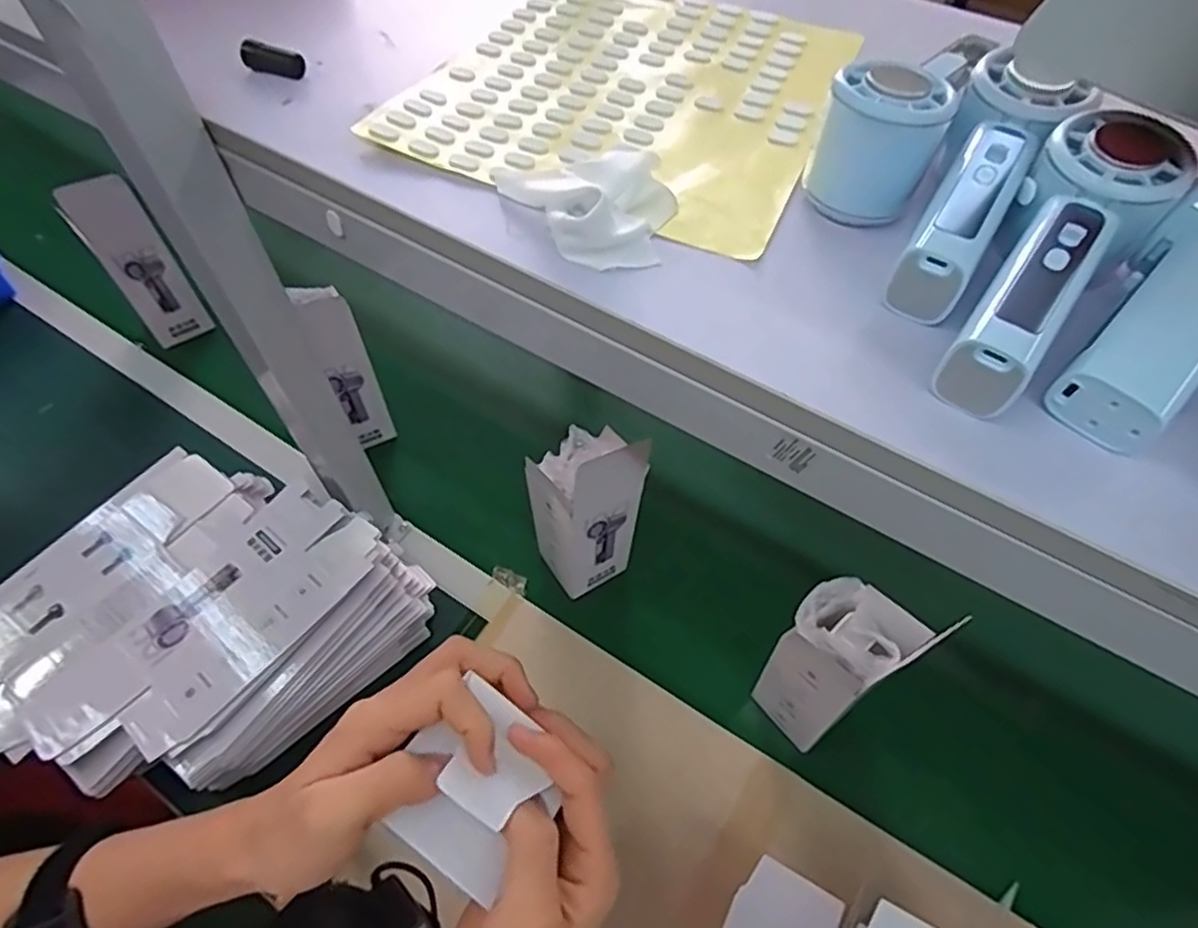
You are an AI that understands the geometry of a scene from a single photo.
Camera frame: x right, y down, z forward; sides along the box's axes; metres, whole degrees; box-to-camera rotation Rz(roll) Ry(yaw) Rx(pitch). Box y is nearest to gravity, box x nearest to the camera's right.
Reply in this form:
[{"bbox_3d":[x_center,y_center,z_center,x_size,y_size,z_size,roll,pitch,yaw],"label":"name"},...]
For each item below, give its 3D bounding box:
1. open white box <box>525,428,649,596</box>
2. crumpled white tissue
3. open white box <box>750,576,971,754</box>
[{"bbox_3d":[-0.014,0.044,0.673,0.086,0.235,0.079,-28,61,-18],"label":"open white box"},{"bbox_3d":[-0.003,-0.135,0.345,0.084,0.029,0.077,-10,57,-8],"label":"crumpled white tissue"},{"bbox_3d":[0.198,0.174,0.589,0.074,0.219,0.085,-33,63,-21],"label":"open white box"}]

